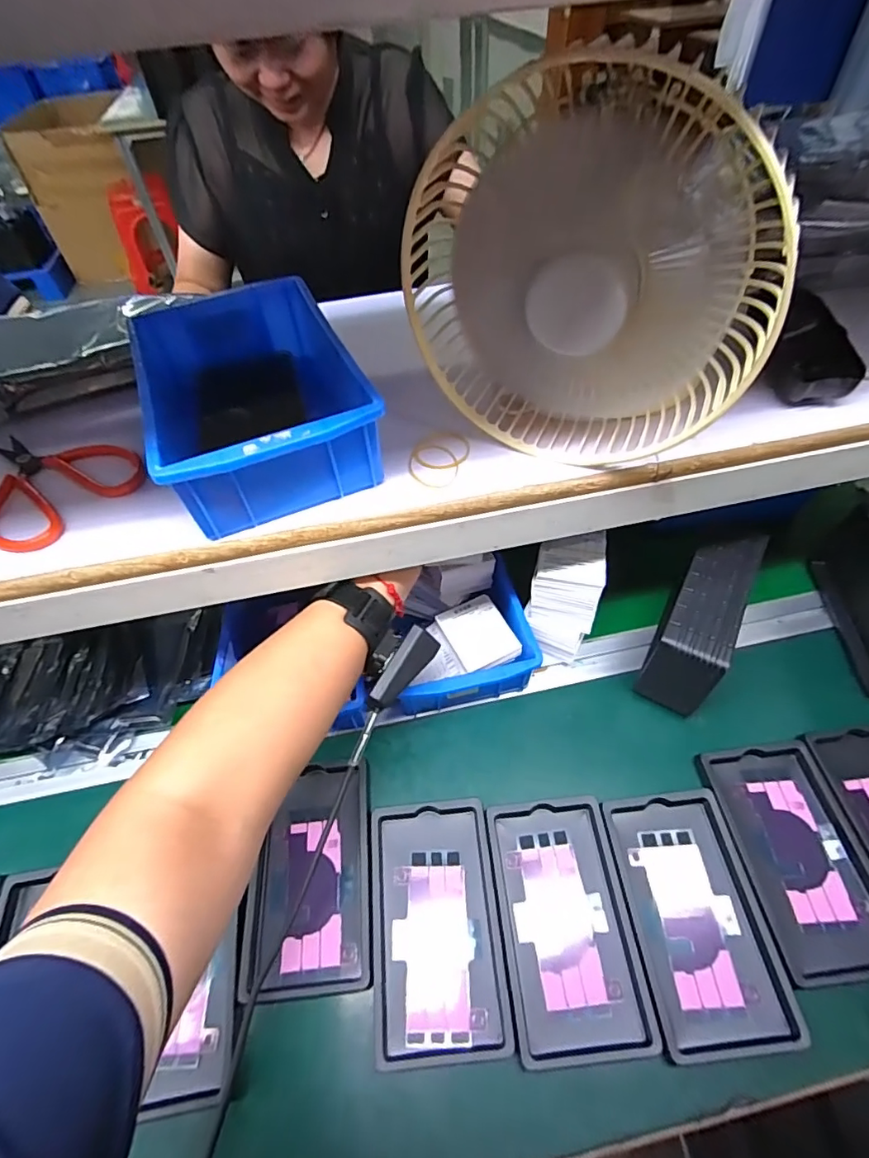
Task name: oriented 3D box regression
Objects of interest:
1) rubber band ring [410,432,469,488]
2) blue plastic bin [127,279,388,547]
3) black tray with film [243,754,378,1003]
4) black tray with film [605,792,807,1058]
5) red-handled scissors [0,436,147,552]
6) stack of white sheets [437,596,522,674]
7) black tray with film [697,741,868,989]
[{"bbox_3d":[0.002,-0.085,0.358,0.039,0.004,0.056,19,56,18],"label":"rubber band ring"},{"bbox_3d":[-0.128,-0.119,0.358,0.130,0.070,0.197,-22,53,-12],"label":"blue plastic bin"},{"bbox_3d":[-0.096,0.230,0.407,0.093,0.017,0.155,-6,52,-1],"label":"black tray with film"},{"bbox_3d":[0.191,0.245,0.379,0.095,0.013,0.157,-6,52,0],"label":"black tray with film"},{"bbox_3d":[-0.273,-0.070,0.365,0.112,0.018,0.108,26,58,22],"label":"red-handled scissors"},{"bbox_3d":[0.041,0.051,0.483,0.058,0.011,0.070,-23,54,-14],"label":"stack of white sheets"},{"bbox_3d":[0.283,0.211,0.399,0.096,0.014,0.155,-7,52,-1],"label":"black tray with film"}]

